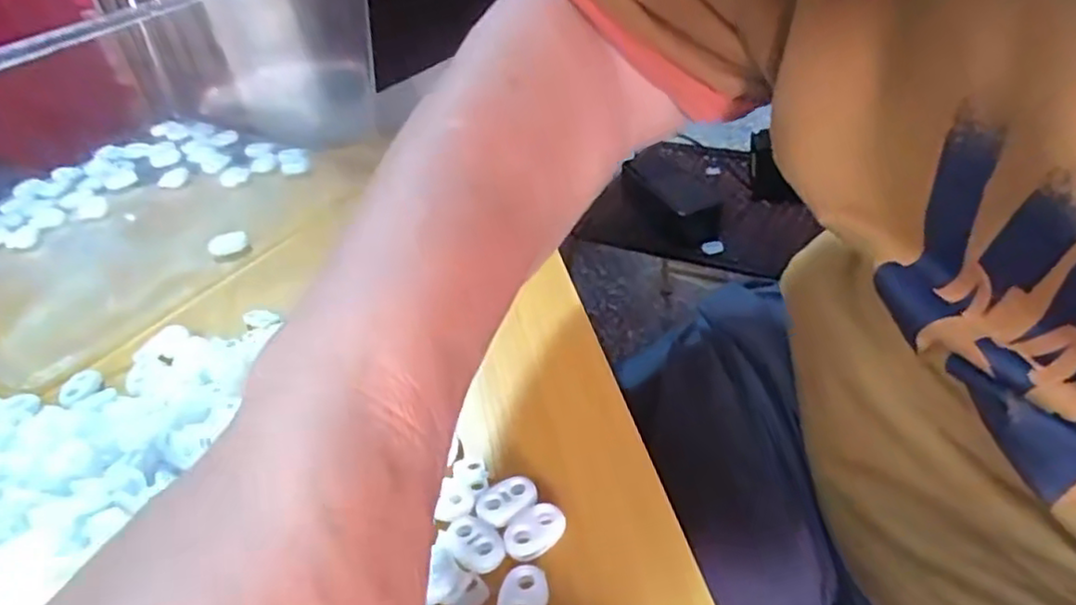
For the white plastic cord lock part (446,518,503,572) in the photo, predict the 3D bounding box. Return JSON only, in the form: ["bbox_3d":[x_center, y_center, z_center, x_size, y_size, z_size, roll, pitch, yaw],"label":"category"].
[{"bbox_3d":[-0.021,0.080,0.223,0.021,0.005,0.014,18,45,31],"label":"white plastic cord lock part"}]

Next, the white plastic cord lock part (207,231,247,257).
[{"bbox_3d":[-0.186,-0.036,0.402,0.022,0.006,0.016,-25,40,-23],"label":"white plastic cord lock part"}]

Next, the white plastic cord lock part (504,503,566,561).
[{"bbox_3d":[-0.001,0.075,0.223,0.022,0.004,0.014,-32,42,-27],"label":"white plastic cord lock part"}]

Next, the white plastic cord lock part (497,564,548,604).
[{"bbox_3d":[-0.005,0.092,0.206,0.015,0.005,0.021,-4,38,8],"label":"white plastic cord lock part"}]

